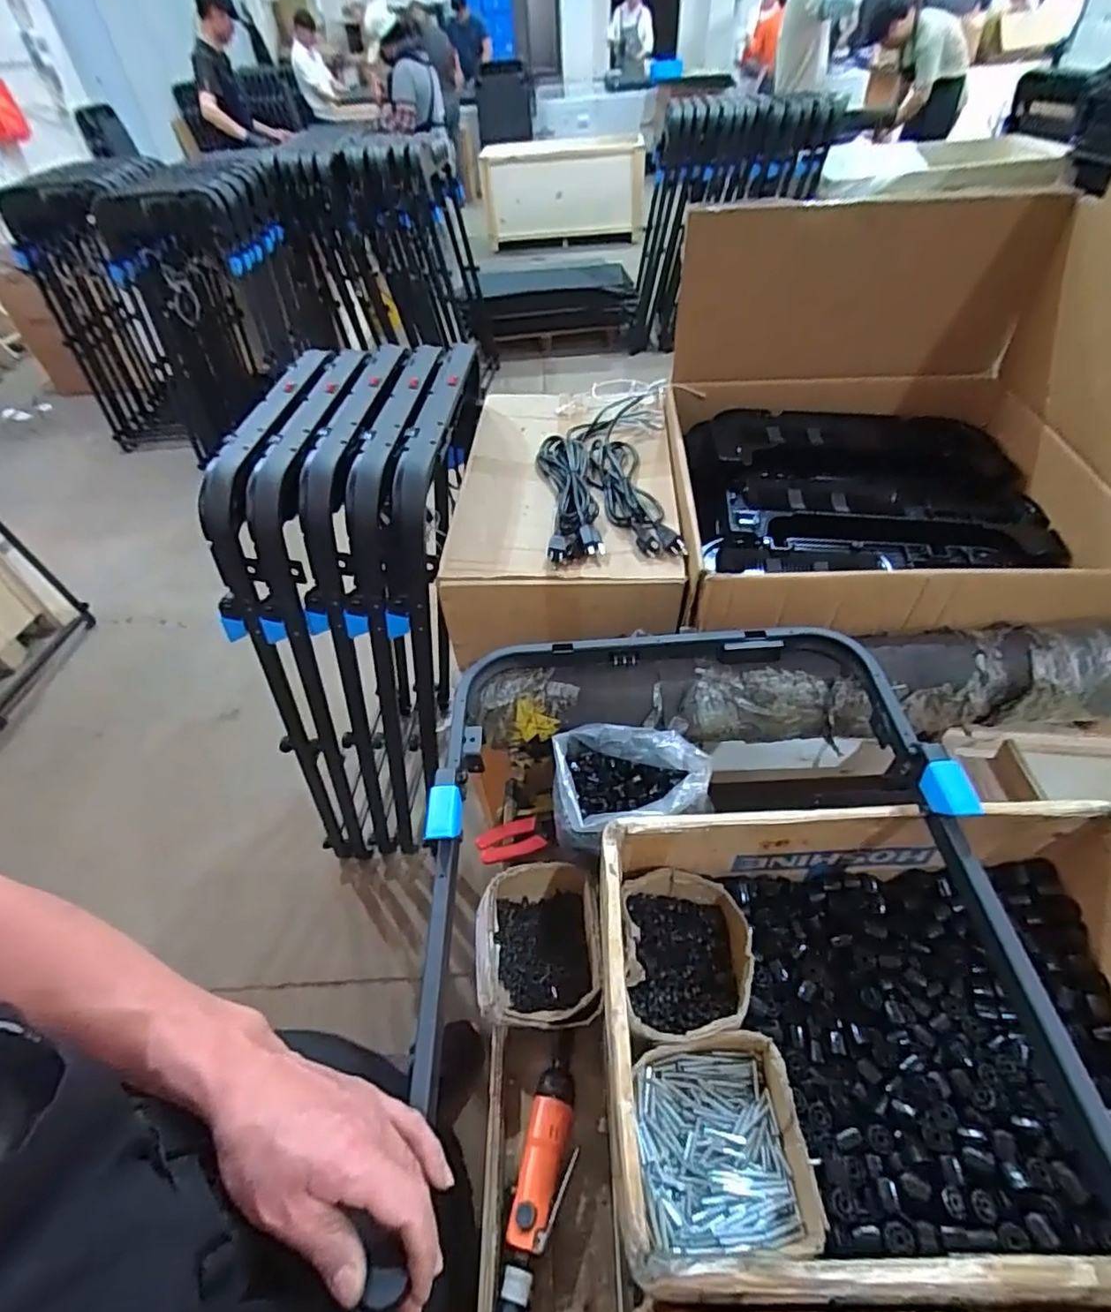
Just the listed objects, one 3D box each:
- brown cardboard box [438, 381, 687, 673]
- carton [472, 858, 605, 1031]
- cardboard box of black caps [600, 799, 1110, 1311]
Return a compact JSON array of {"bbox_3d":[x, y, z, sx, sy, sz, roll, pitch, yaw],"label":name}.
[{"bbox_3d":[0.018,-0.243,0.986,0.337,0.133,0.574,0,48,5],"label":"brown cardboard box"},{"bbox_3d":[-0.017,0.336,0.709,0.134,0.089,0.170,-1,48,3],"label":"carton"},{"bbox_3d":[0.316,0.343,0.569,0.528,0.174,0.348,-2,48,3],"label":"cardboard box of black caps"}]

